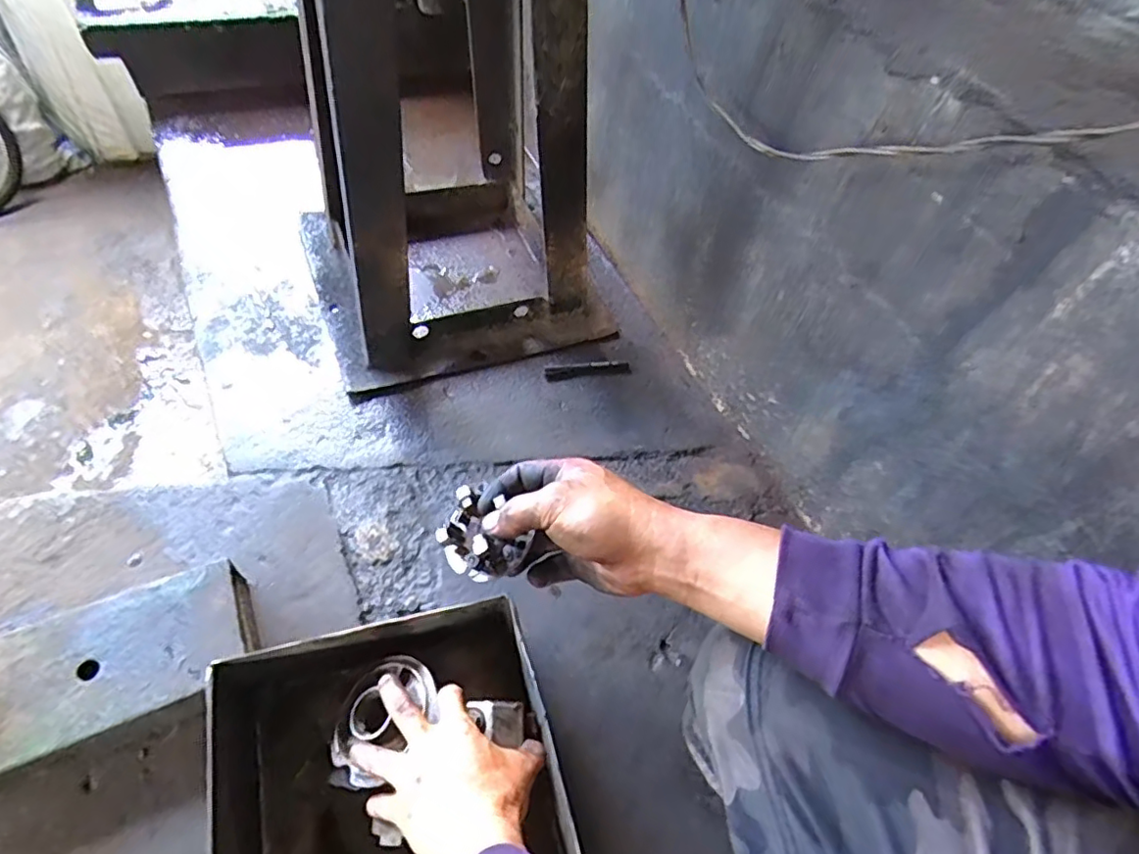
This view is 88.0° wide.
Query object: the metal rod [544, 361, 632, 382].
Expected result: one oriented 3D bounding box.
[{"bbox_3d":[0.028,-0.087,0.894,0.132,0.004,0.025,-4,59,-13],"label":"metal rod"}]

